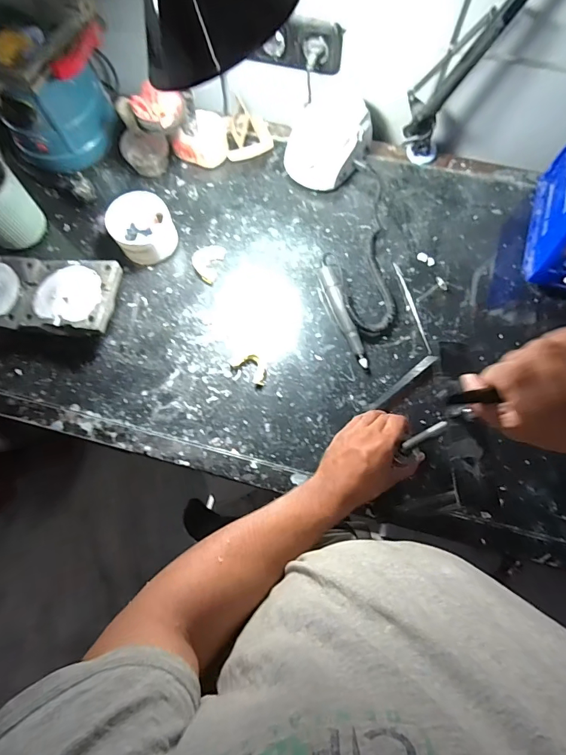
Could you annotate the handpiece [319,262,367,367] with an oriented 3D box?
[{"bbox_3d":[0.091,-0.094,0.618,0.022,0.033,0.170,-18,74,-4],"label":"handpiece"}]

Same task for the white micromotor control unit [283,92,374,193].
[{"bbox_3d":[0.076,-0.396,0.685,0.122,0.068,0.149,26,76,8],"label":"white micromotor control unit"}]

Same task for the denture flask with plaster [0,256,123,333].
[{"bbox_3d":[-0.379,-0.127,0.620,0.258,0.054,0.114,5,74,2],"label":"denture flask with plaster"}]

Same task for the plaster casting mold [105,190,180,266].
[{"bbox_3d":[-0.223,-0.238,0.649,0.093,0.065,0.087,0,74,1],"label":"plaster casting mold"}]

